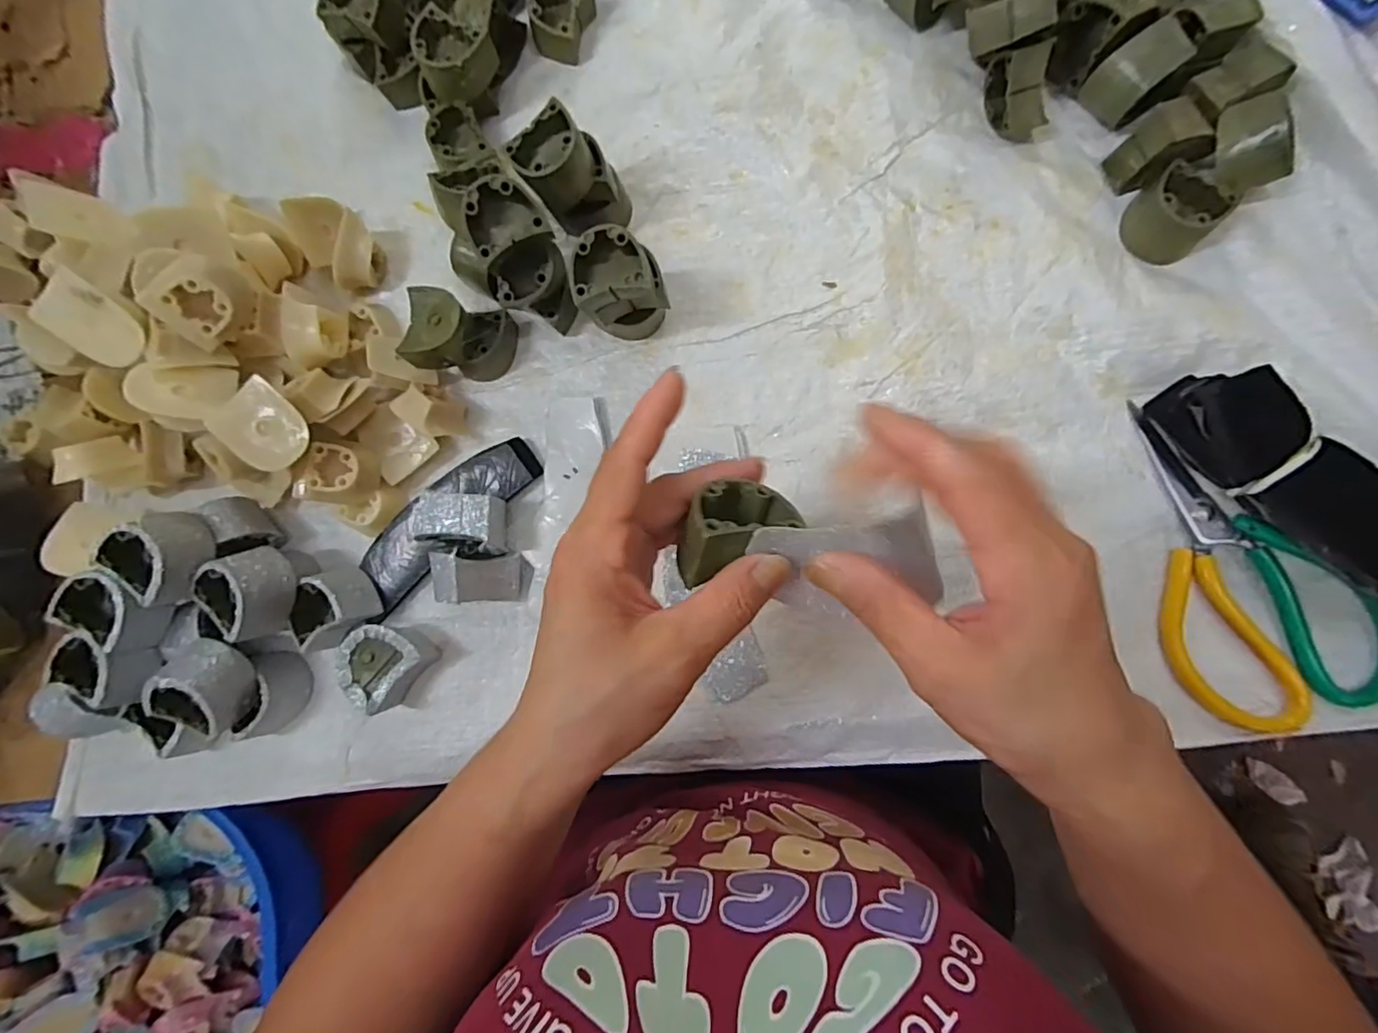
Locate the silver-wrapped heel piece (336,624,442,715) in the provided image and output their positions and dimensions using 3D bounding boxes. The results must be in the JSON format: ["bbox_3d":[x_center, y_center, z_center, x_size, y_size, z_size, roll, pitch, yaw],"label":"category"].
[{"bbox_3d":[-0.198,0.095,0.383,0.044,0.036,0.052,35,89,7],"label":"silver-wrapped heel piece"}]

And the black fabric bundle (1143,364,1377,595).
[{"bbox_3d":[0.334,-0.022,0.314,0.061,0.047,0.163,-36,63,2],"label":"black fabric bundle"}]

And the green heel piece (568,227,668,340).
[{"bbox_3d":[-0.040,-0.139,0.365,0.048,0.080,0.038,-14,84,4],"label":"green heel piece"}]

